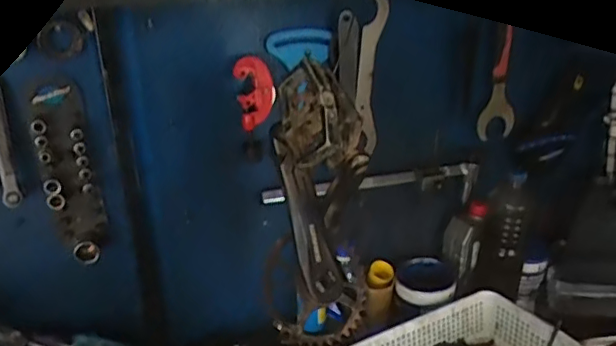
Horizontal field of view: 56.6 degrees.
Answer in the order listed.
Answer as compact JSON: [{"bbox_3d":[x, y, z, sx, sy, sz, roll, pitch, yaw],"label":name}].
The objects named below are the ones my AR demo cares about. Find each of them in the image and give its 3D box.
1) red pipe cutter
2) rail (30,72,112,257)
[{"bbox_3d":[-0.076,-0.117,0.826,0.056,0.099,0.026,-2,22,0],"label":"red pipe cutter"},{"bbox_3d":[-0.319,-0.002,0.767,0.075,0.241,0.041,-11,24,-21],"label":"rail"}]

